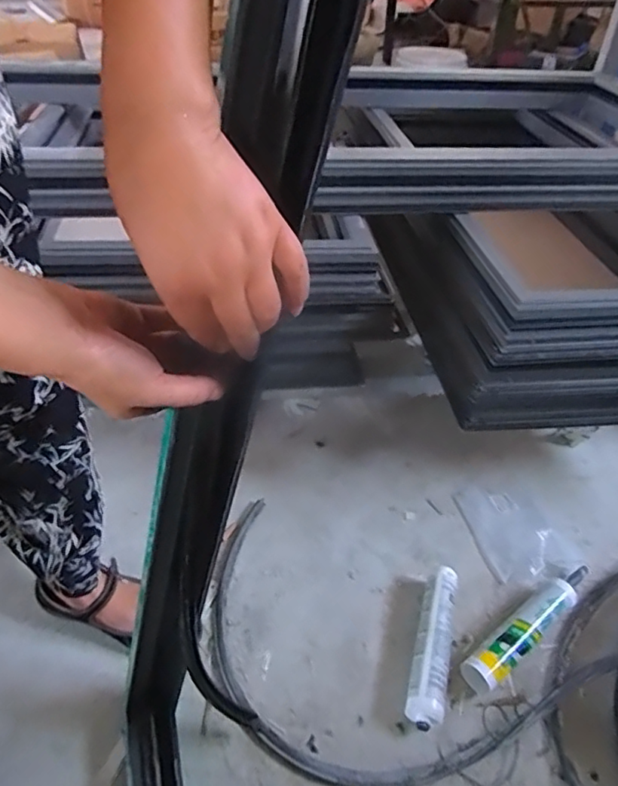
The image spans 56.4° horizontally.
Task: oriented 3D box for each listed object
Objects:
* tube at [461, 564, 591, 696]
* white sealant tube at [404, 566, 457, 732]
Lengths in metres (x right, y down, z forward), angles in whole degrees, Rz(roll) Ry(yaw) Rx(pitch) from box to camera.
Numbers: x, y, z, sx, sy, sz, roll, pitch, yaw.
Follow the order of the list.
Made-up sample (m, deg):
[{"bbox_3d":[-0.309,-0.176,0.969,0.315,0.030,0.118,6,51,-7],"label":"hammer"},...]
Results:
[{"bbox_3d":[0.334,0.337,0.853,0.279,0.053,0.047,-27,49,-29],"label":"tube"},{"bbox_3d":[0.176,0.357,0.822,0.051,0.053,0.229,12,42,11],"label":"white sealant tube"}]

